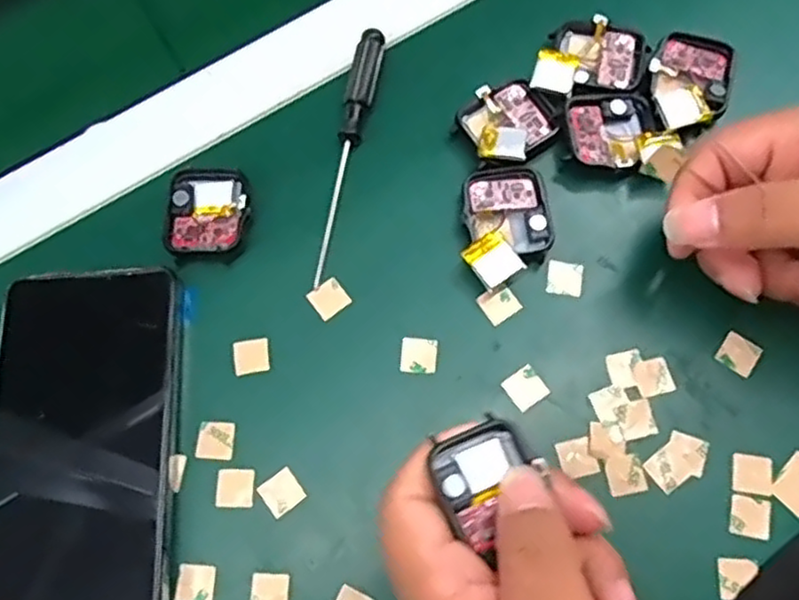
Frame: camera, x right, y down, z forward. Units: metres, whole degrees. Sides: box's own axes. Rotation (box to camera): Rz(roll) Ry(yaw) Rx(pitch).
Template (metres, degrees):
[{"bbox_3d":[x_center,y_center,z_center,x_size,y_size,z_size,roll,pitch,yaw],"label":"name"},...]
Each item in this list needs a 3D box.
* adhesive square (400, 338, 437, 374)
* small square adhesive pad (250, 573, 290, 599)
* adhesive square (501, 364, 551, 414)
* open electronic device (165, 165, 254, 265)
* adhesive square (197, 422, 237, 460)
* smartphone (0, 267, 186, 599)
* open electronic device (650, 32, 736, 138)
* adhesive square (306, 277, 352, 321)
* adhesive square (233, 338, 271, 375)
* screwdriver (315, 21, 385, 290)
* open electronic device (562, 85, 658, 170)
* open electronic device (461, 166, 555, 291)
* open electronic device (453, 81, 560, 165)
[{"bbox_3d":[0.008,0.024,0.313,0.015,0.004,0.016,2,71,3],"label":"adhesive square"},{"bbox_3d":[-0.052,0.117,0.285,0.015,0.004,0.016,2,71,3],"label":"small square adhesive pad"},{"bbox_3d":[0.054,0.038,0.307,0.016,0.004,0.016,-35,74,-9],"label":"adhesive square"},{"bbox_3d":[-0.089,-0.040,0.332,0.038,0.010,0.047,-2,71,1],"label":"open electronic device"},{"bbox_3d":[-0.078,0.060,0.304,0.016,0.004,0.015,2,71,3],"label":"adhesive square"},{"bbox_3d":[-0.132,0.066,0.298,0.076,0.018,0.159,-4,71,1],"label":"smartphone"},{"bbox_3d":[0.136,-0.103,0.338,0.037,0.013,0.057,22,73,9],"label":"open electronic device"},{"bbox_3d":[-0.032,-0.001,0.322,0.016,0.004,0.015,-37,73,-10],"label":"adhesive square"},{"bbox_3d":[-0.066,0.024,0.315,0.016,0.004,0.015,-9,71,-1],"label":"adhesive square"},{"bbox_3d":[-0.024,-0.070,0.338,0.013,0.016,0.129,9,71,5],"label":"screwdriver"},{"bbox_3d":[0.099,-0.079,0.333,0.042,0.007,0.042,-10,71,-2],"label":"open electronic device"},{"bbox_3d":[0.049,-0.032,0.322,0.039,0.016,0.057,3,71,3],"label":"open electronic device"},{"bbox_3d":[0.050,-0.084,0.335,0.043,0.013,0.041,-42,74,-12],"label":"open electronic device"}]

